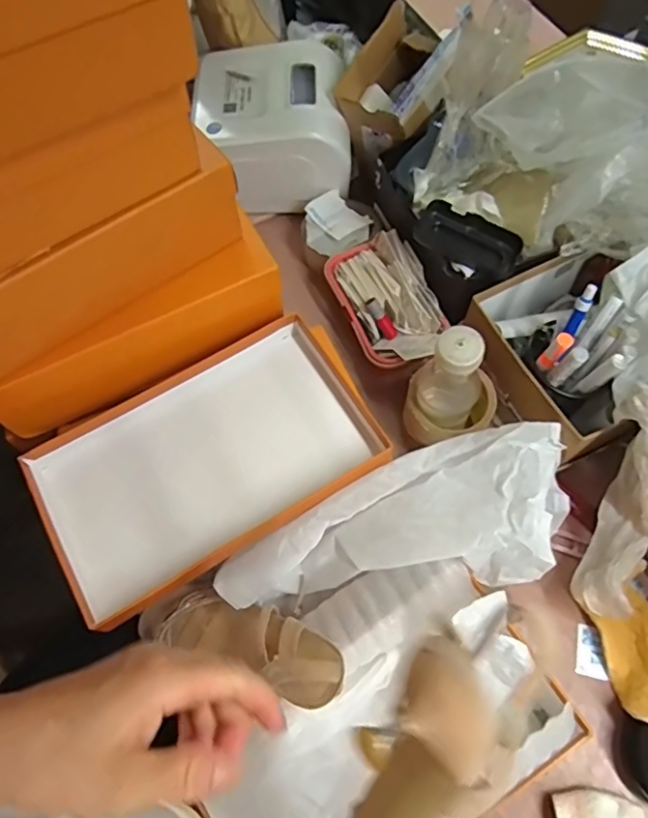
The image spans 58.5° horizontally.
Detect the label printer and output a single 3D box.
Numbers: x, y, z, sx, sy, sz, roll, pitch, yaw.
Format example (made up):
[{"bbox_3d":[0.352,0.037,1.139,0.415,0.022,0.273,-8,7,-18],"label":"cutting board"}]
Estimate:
[{"bbox_3d":[-0.064,-0.364,0.752,0.187,0.117,0.163,-6,66,-1],"label":"label printer"}]

